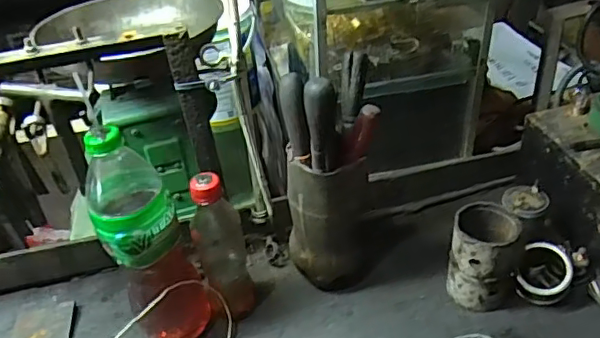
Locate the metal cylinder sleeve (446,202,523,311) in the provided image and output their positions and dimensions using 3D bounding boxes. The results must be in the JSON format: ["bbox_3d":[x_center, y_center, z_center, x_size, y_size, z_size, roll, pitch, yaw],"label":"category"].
[{"bbox_3d":[0.206,0.099,0.631,0.074,0.107,0.078,8,40,17],"label":"metal cylinder sleeve"}]

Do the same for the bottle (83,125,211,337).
[{"bbox_3d":[-0.153,0.077,0.571,0.085,0.268,0.074,-18,40,-14],"label":"bottle"}]

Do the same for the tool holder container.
[{"bbox_3d":[0.031,0.061,0.640,0.093,0.178,0.078,-2,38,5],"label":"tool holder container"}]

